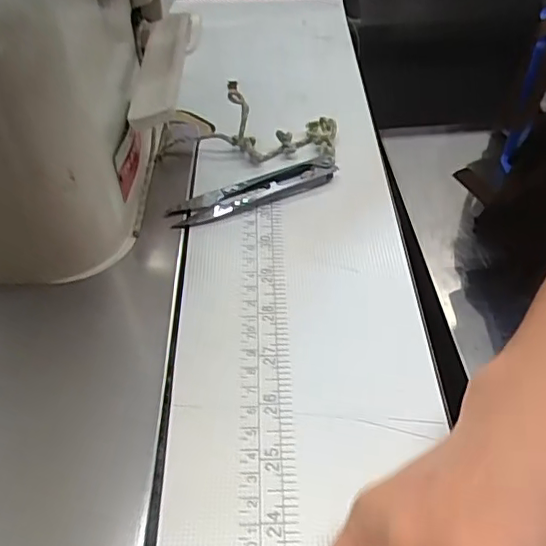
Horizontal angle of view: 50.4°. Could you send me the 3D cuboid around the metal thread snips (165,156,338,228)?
[{"bbox_3d":[-0.011,-0.049,0.346,0.103,0.011,0.021,-19,49,-16],"label":"metal thread snips"}]

